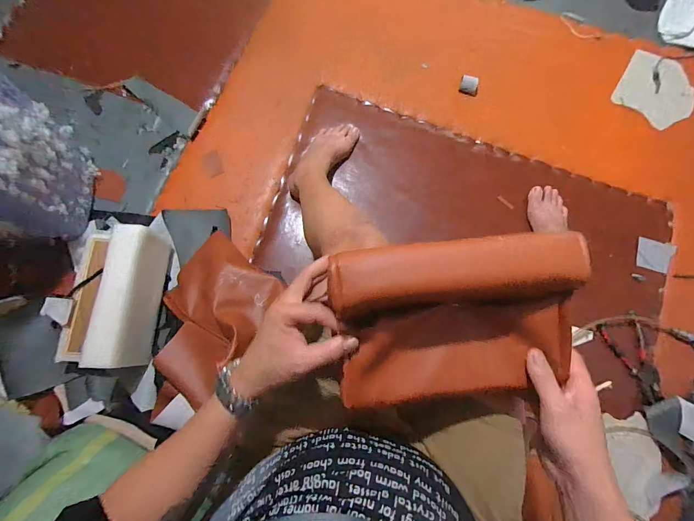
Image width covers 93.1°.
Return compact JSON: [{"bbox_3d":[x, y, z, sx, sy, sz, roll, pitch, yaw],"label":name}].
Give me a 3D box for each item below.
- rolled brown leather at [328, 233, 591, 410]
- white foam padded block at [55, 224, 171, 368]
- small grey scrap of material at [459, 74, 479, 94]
[{"bbox_3d":[0.117,0.060,0.382,0.262,0.075,0.176,-7,107,-3],"label":"rolled brown leather"},{"bbox_3d":[-0.512,0.073,0.702,0.170,0.127,0.285,1,78,-1],"label":"white foam padded block"},{"bbox_3d":[0.344,-0.494,0.927,0.050,0.035,0.031,24,79,4],"label":"small grey scrap of material"}]

